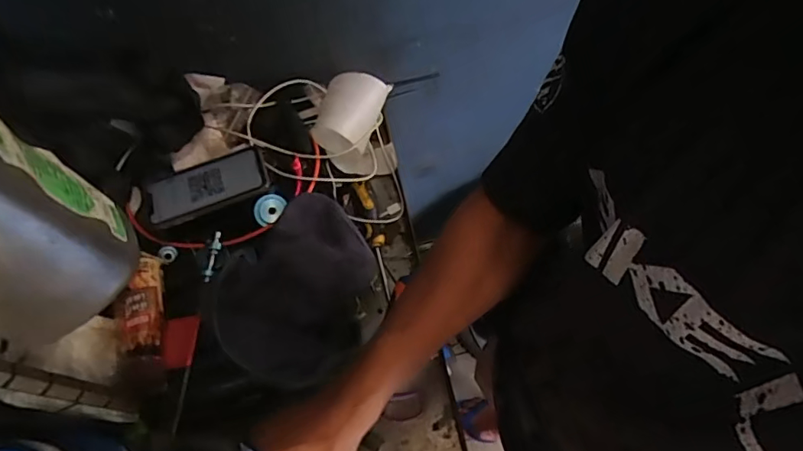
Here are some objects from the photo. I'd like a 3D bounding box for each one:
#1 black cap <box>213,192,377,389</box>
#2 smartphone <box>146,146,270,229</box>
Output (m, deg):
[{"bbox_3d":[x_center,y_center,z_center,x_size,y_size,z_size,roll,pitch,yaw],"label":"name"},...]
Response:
[{"bbox_3d":[-0.120,0.057,0.566,0.163,0.068,0.219,6,61,8],"label":"black cap"},{"bbox_3d":[-0.240,-0.053,0.629,0.145,0.011,0.080,-24,61,-10],"label":"smartphone"}]

